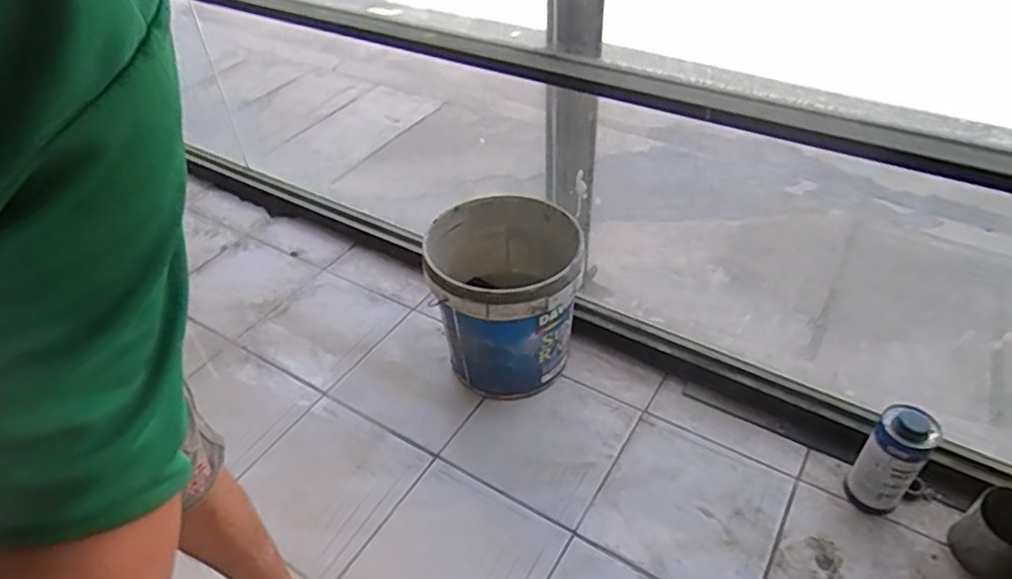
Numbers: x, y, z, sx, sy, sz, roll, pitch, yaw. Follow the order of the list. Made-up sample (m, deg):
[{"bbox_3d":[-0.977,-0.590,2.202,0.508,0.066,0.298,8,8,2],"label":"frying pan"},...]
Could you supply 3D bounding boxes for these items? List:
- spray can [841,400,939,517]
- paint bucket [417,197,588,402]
[{"bbox_3d":[0.647,0.282,1.070,0.087,0.210,0.095,31,53,30],"label":"spray can"},{"bbox_3d":[0.000,0.021,1.347,0.289,0.327,0.326,-1,42,3],"label":"paint bucket"}]

